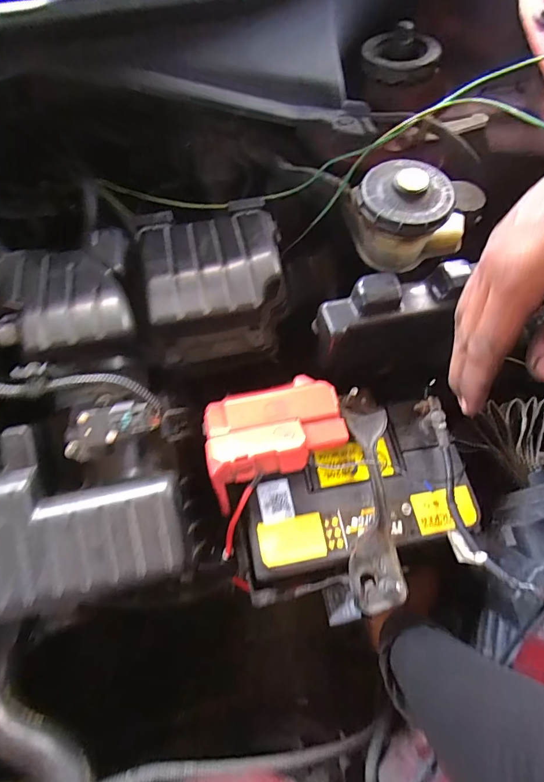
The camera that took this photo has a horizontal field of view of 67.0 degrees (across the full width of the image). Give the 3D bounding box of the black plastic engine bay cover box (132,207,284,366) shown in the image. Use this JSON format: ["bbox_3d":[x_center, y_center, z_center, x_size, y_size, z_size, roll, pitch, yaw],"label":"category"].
[{"bbox_3d":[-0.047,-0.101,0.360,0.123,0.056,0.132,-5,67,-4],"label":"black plastic engine bay cover box"}]

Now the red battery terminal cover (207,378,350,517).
[{"bbox_3d":[0.001,0.033,0.343,0.119,0.039,0.080,-19,68,-10],"label":"red battery terminal cover"}]

